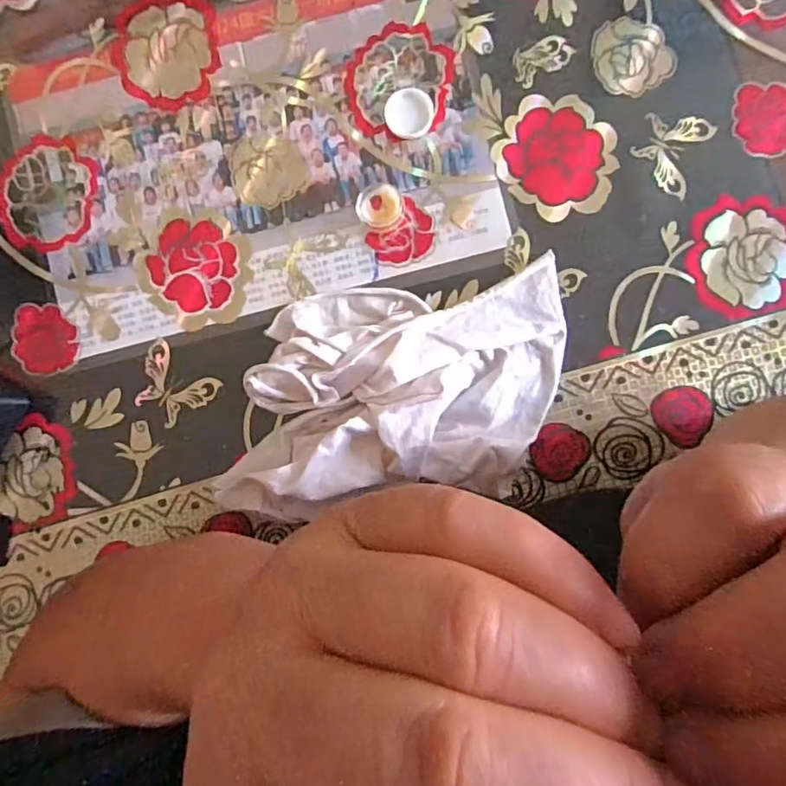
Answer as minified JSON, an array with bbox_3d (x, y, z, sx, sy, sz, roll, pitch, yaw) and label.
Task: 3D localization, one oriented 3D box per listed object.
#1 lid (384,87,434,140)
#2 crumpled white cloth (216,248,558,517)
[{"bbox_3d":[0.011,-0.183,0.359,0.031,0.004,0.032,0,89,2],"label":"lid"},{"bbox_3d":[0.002,0.001,0.332,0.213,0.044,0.140,-6,89,2],"label":"crumpled white cloth"}]

